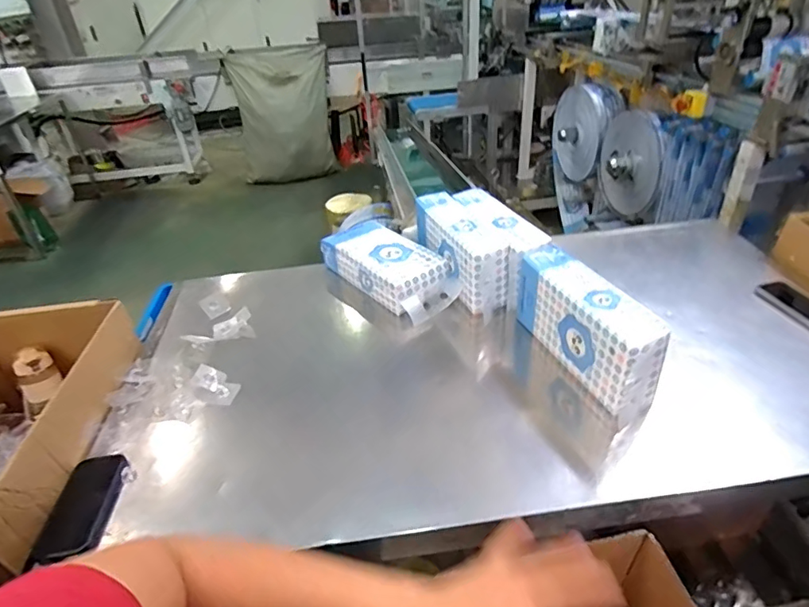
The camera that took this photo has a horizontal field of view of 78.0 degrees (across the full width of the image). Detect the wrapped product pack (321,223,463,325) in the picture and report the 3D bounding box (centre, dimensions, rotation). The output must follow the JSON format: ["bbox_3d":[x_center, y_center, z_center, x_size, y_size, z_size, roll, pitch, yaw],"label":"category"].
[{"bbox_3d":[-0.034,-0.088,1.227,0.172,0.081,0.378,-28,42,-30],"label":"wrapped product pack"}]

